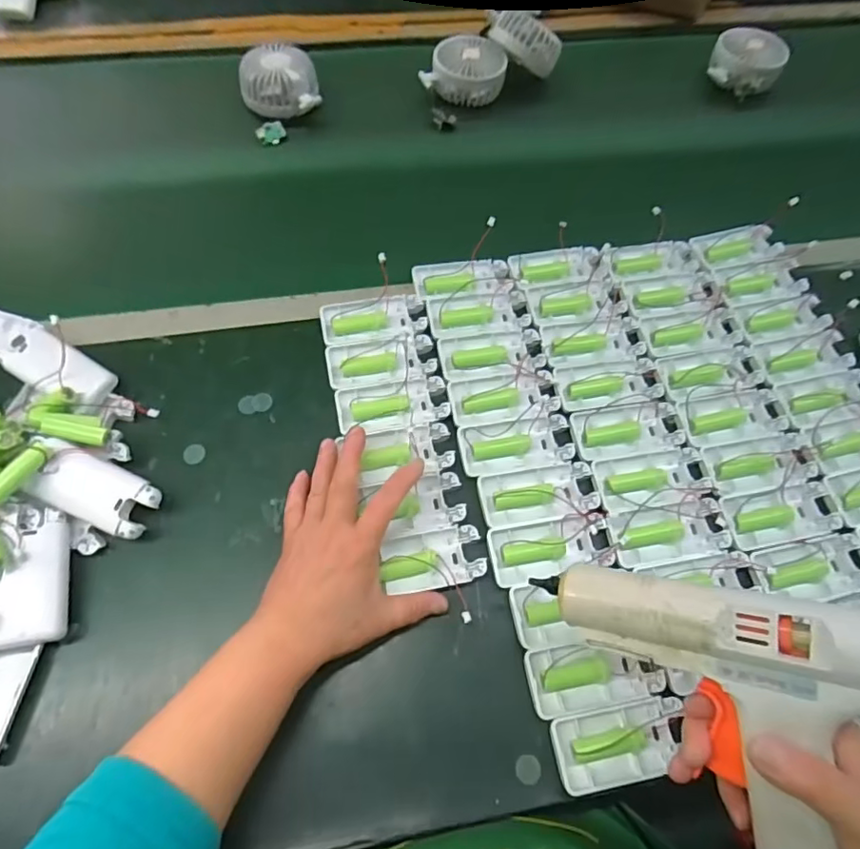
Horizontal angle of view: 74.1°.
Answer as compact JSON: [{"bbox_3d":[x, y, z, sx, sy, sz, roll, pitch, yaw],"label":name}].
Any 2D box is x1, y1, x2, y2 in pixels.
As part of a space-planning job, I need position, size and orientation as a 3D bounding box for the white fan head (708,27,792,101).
[{"bbox_3d":[0.409,-0.465,0.736,0.092,0.043,0.077,20,64,6],"label":"white fan head"}]

